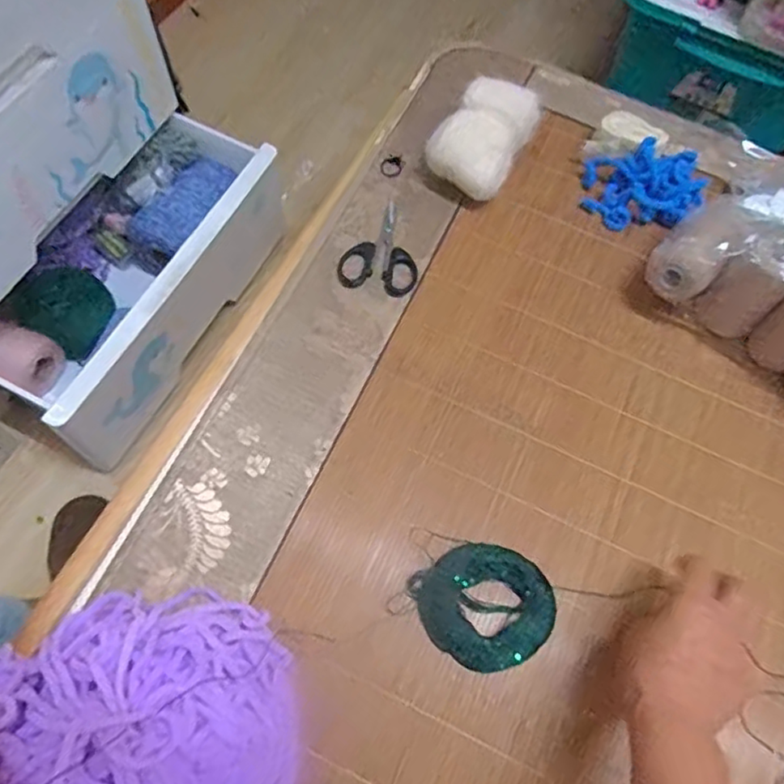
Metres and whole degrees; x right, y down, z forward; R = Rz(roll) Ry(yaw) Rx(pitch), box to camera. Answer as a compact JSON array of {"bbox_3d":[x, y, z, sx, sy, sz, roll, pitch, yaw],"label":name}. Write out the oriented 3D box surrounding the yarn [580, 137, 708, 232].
[{"bbox_3d":[0.271,-0.216,0.665,0.128,0.039,0.090,-5,66,-6],"label":"yarn"}]

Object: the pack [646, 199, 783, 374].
[{"bbox_3d":[0.343,-0.073,0.561,0.224,0.117,0.084,39,69,13],"label":"pack"}]

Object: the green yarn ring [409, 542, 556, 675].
[{"bbox_3d":[0.074,0.167,0.492,0.095,0.013,0.095,1,66,-3],"label":"green yarn ring"}]

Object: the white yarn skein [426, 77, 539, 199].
[{"bbox_3d":[0.093,-0.260,0.651,0.080,0.073,0.117,31,68,10],"label":"white yarn skein"}]

